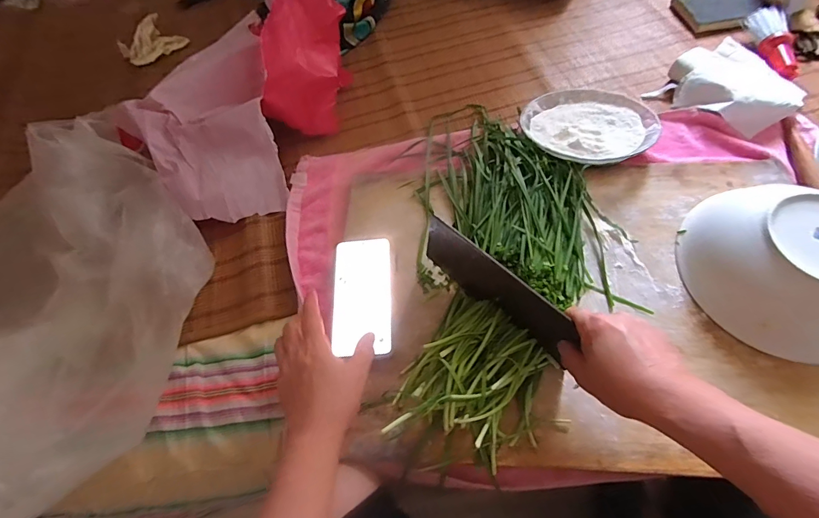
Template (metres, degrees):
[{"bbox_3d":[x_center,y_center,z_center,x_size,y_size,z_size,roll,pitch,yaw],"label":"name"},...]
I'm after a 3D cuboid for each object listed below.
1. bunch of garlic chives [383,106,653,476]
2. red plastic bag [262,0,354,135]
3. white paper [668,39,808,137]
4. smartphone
[{"bbox_3d":[0.125,-0.030,0.488,0.227,0.045,0.476,4,61,7],"label":"bunch of garlic chives"},{"bbox_3d":[-0.172,-0.327,0.643,0.108,0.138,0.239,-1,60,4],"label":"red plastic bag"},{"bbox_3d":[0.483,-0.258,0.587,0.174,0.046,0.138,39,70,23],"label":"white paper"},{"bbox_3d":[-0.059,0.042,0.478,0.072,0.013,0.146,-3,60,2],"label":"smartphone"}]

